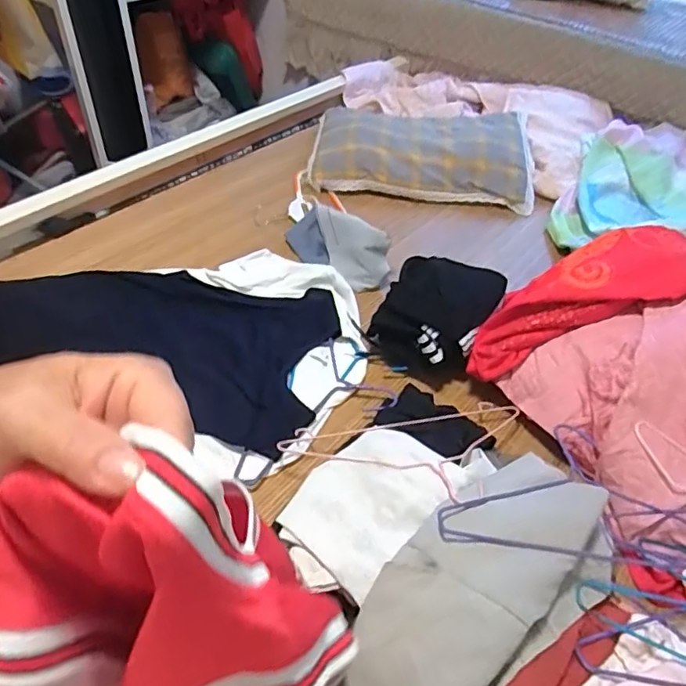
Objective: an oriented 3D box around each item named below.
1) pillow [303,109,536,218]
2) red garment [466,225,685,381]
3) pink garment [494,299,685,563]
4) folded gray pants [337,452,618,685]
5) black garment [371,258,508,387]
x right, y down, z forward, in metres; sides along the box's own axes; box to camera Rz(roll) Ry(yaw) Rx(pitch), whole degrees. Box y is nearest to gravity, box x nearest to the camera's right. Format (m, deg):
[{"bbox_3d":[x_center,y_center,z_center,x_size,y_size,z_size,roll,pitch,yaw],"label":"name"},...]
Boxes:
[{"bbox_3d":[0.201,-0.481,1.387,0.535,0.110,0.309,5,45,0],"label":"pillow"},{"bbox_3d":[0.371,-0.072,0.886,0.401,0.051,0.167,-29,51,-2],"label":"red garment"},{"bbox_3d":[0.471,0.085,0.797,0.336,0.151,0.321,-17,49,-20],"label":"pink garment"},{"bbox_3d":[0.154,0.262,0.609,0.365,0.062,0.171,-30,54,-30],"label":"folded gray pants"},{"bbox_3d":[0.164,-0.055,0.961,0.170,0.094,0.229,24,48,18],"label":"black garment"}]

